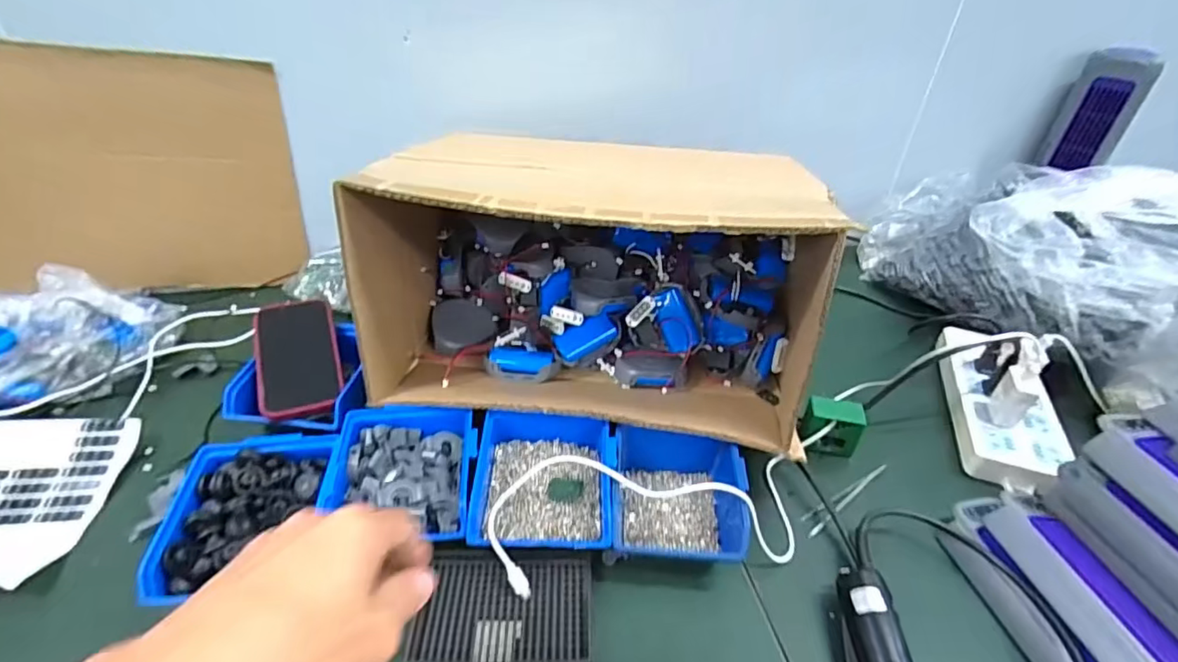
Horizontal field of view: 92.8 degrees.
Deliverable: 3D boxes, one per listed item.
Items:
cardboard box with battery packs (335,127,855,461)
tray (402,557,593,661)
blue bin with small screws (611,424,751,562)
[{"bbox_3d":[0.009,-0.055,0.570,0.407,0.231,0.259,7,37,3],"label":"cardboard box with battery packs"},{"bbox_3d":[-0.065,0.221,0.433,0.131,0.029,0.084,2,37,-3],"label":"tray"},{"bbox_3d":[0.076,0.150,0.496,0.112,0.064,0.123,7,37,4],"label":"blue bin with small screws"}]

